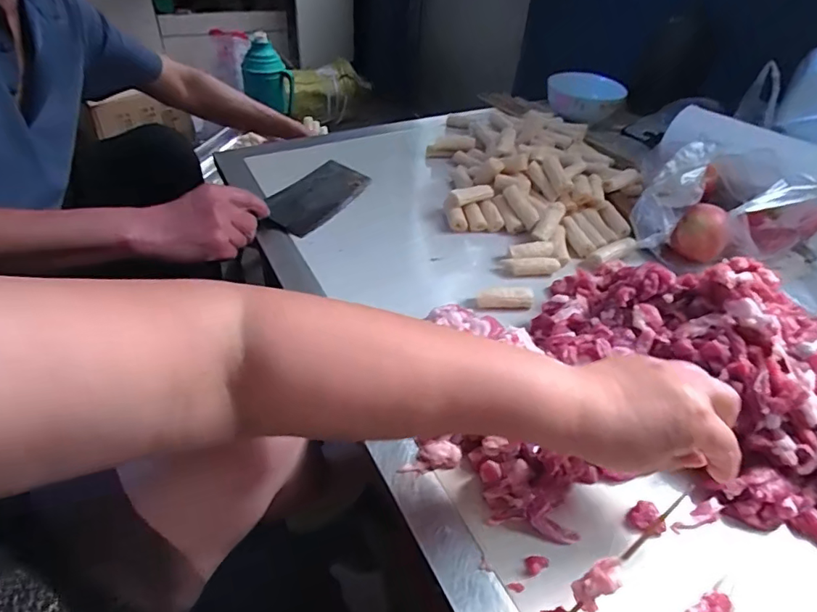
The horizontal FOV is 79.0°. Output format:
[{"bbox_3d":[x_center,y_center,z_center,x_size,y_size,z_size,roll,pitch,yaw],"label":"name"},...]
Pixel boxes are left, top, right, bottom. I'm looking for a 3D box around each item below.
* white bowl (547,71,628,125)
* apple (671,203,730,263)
[{"bbox_3d":[0.307,-0.362,0.871,0.125,0.065,0.125,16,44,12],"label":"white bowl"},{"bbox_3d":[0.340,-0.085,0.575,0.051,0.061,0.053,28,47,23],"label":"apple"}]

